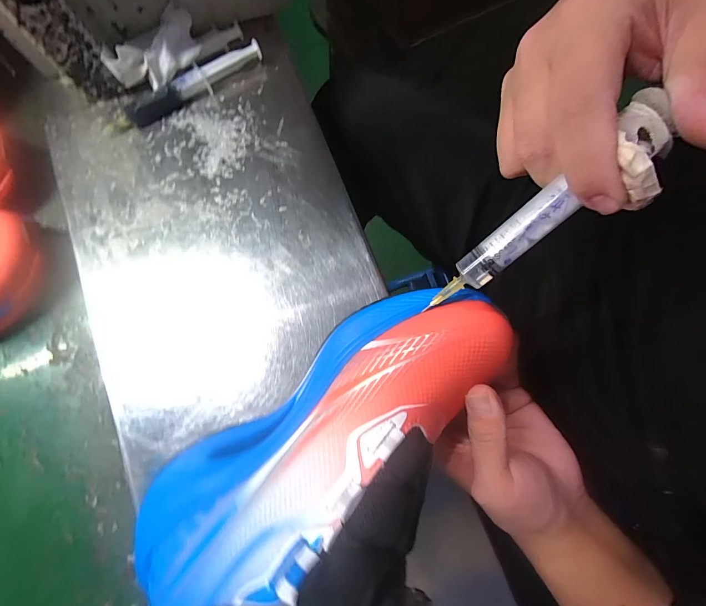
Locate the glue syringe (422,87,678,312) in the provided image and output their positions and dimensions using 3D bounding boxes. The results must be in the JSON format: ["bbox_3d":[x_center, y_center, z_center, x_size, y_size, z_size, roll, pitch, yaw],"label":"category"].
[{"bbox_3d":[0.081,-0.034,0.157,0.114,0.023,0.032,-42,78,35],"label":"glue syringe"}]

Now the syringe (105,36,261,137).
[{"bbox_3d":[-0.153,-0.197,0.324,0.151,0.018,0.021,-33,80,-9],"label":"syringe"}]

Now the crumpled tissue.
[{"bbox_3d":[-0.177,-0.228,0.312,0.079,0.031,0.055,-27,79,-8],"label":"crumpled tissue"}]

